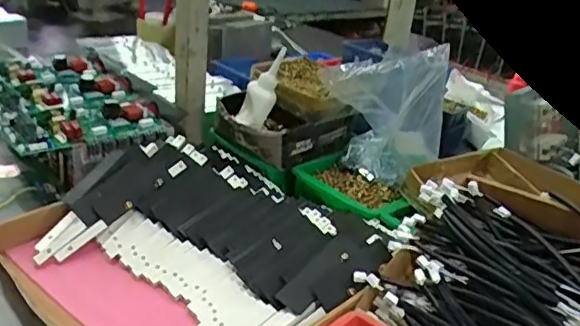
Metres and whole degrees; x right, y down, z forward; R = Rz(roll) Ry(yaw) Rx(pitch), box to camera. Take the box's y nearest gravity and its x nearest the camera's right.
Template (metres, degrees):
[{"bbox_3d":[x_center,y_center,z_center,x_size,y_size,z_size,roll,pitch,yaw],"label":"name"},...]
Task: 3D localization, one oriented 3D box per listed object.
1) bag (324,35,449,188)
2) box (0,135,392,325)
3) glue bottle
[{"bbox_3d":[0.143,-0.074,0.861,0.183,0.240,0.105,18,27,22],"label":"bag"},{"bbox_3d":[-0.115,0.102,0.710,0.438,0.118,0.375,26,31,34],"label":"box"},{"bbox_3d":[-0.037,-0.118,0.898,0.041,0.137,0.046,17,12,-41],"label":"glue bottle"}]

